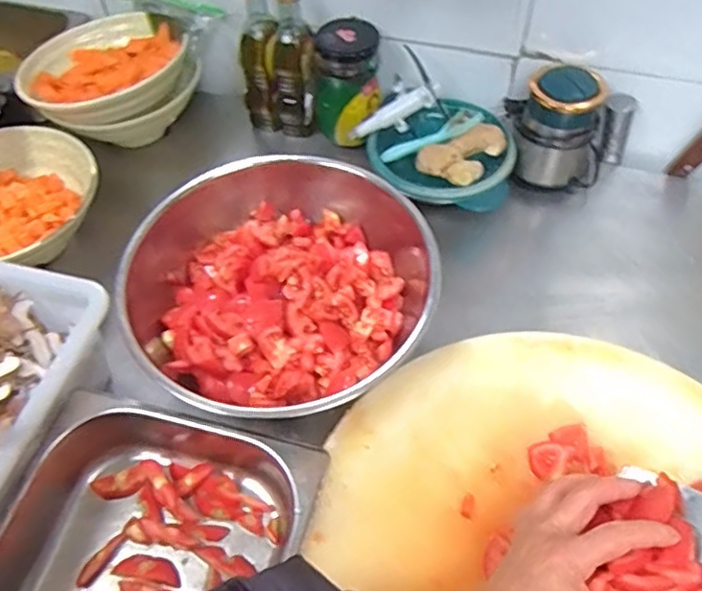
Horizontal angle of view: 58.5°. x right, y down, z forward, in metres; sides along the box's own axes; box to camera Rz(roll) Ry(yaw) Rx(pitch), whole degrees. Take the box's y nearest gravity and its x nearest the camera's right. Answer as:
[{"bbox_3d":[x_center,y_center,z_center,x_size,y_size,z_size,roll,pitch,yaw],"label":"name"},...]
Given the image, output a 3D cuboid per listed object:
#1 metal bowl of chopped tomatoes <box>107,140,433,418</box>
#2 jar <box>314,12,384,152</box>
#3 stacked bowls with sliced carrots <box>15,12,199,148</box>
[{"bbox_3d":[-0.072,0.001,0.675,0.301,0.111,0.316,-1,55,1],"label":"metal bowl of chopped tomatoes"},{"bbox_3d":[0.000,-0.279,0.835,0.079,0.139,0.092,-39,63,-23],"label":"jar"},{"bbox_3d":[-0.330,-0.285,0.870,0.207,0.109,0.216,-1,55,1],"label":"stacked bowls with sliced carrots"}]

